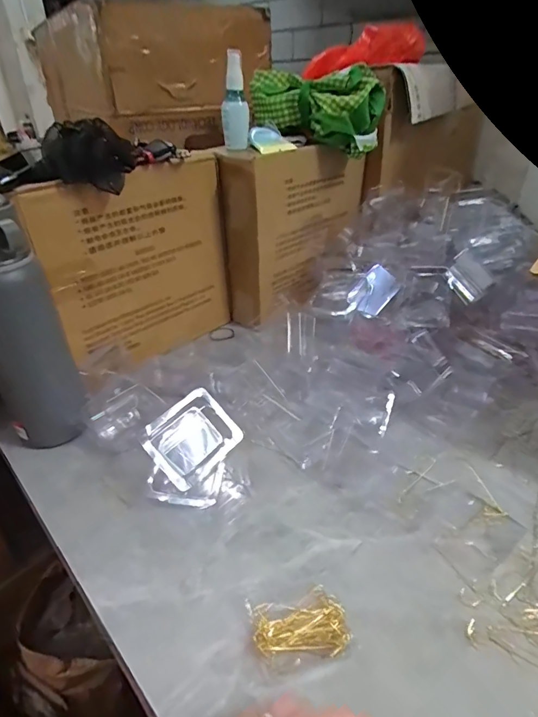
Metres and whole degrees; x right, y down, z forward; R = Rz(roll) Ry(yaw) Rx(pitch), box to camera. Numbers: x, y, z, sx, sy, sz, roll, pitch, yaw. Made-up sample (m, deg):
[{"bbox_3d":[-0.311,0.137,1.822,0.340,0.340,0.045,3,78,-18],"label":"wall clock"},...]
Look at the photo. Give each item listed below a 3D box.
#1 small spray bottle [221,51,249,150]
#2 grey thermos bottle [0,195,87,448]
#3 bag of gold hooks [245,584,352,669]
[{"bbox_3d":[-0.047,-0.352,0.582,0.036,0.113,0.027,-2,33,-2],"label":"small spray bottle"},{"bbox_3d":[-0.262,-0.022,0.445,0.082,0.266,0.070,-22,39,-29],"label":"grey thermos bottle"},{"bbox_3d":[0.023,0.207,0.328,0.070,0.015,0.049,-8,34,-11],"label":"bag of gold hooks"}]

